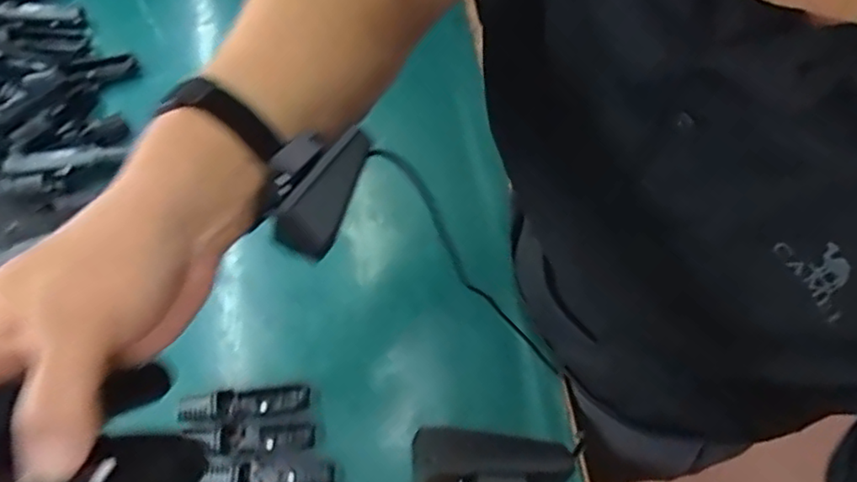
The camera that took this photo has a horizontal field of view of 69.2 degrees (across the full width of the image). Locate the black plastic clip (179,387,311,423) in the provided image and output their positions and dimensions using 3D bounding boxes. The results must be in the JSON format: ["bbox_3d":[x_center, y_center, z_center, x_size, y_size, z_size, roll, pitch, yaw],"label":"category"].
[{"bbox_3d":[-0.174,0.155,0.592,0.119,0.022,0.027,-1,74,-16],"label":"black plastic clip"}]

